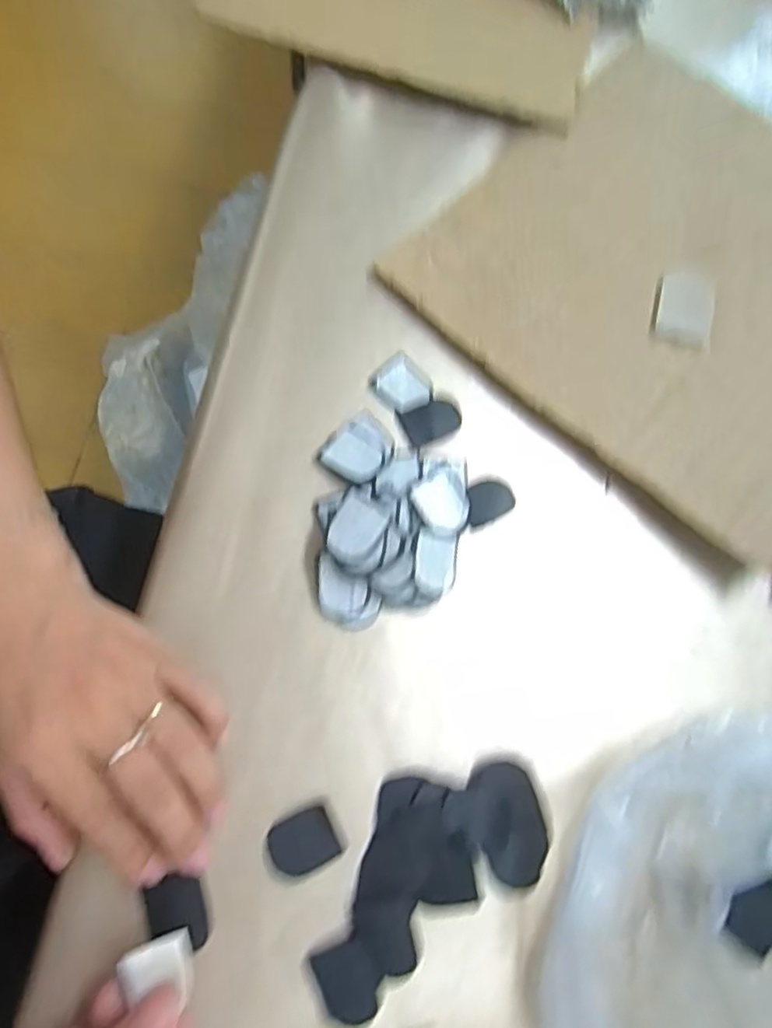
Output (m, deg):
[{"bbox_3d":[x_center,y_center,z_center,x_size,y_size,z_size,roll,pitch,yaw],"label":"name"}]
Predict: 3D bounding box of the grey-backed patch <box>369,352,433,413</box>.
[{"bbox_3d":[0.010,-0.075,0.354,0.028,0.004,0.034,-41,78,-11],"label":"grey-backed patch"}]

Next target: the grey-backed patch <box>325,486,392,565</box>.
[{"bbox_3d":[-0.014,0.008,0.305,0.026,0.004,0.035,29,81,5],"label":"grey-backed patch"}]

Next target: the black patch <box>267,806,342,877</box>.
[{"bbox_3d":[-0.039,0.153,0.284,0.029,0.004,0.024,-25,75,-7],"label":"black patch"}]

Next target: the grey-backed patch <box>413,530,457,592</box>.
[{"bbox_3d":[0.026,0.025,0.319,0.025,0.005,0.032,11,77,-21],"label":"grey-backed patch"}]

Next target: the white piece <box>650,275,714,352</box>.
[{"bbox_3d":[0.181,-0.124,0.373,0.035,0.004,0.046,12,74,3],"label":"white piece"}]

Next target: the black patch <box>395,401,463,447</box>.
[{"bbox_3d":[0.026,-0.053,0.352,0.033,0.005,0.021,-18,75,-5],"label":"black patch"}]

